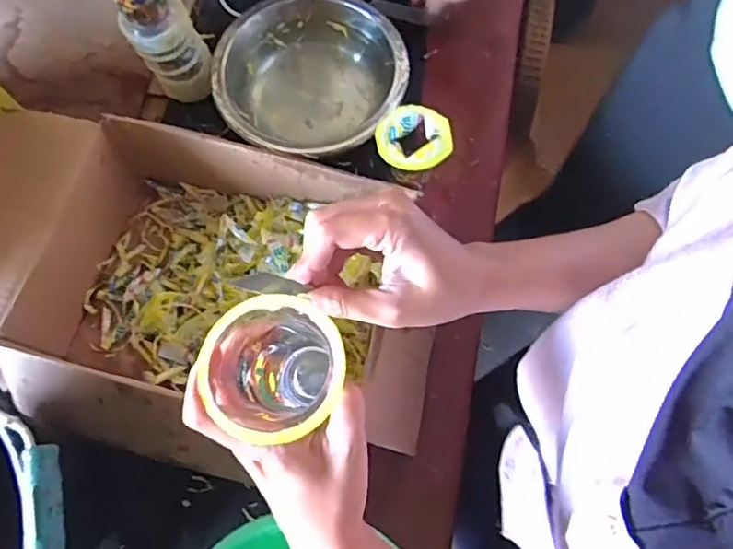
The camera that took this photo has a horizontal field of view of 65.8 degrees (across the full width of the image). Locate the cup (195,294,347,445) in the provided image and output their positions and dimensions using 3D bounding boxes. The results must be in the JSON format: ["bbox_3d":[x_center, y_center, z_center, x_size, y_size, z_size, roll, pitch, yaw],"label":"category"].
[{"bbox_3d":[-0.049,0.064,0.339,0.071,0.126,0.068,0,72,-1],"label":"cup"}]

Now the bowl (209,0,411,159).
[{"bbox_3d":[-0.064,-0.232,0.682,0.203,0.083,0.219,0,72,-1],"label":"bowl"}]

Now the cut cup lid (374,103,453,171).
[{"bbox_3d":[0.050,-0.140,0.580,0.073,0.015,0.073,0,72,-1],"label":"cut cup lid"}]

